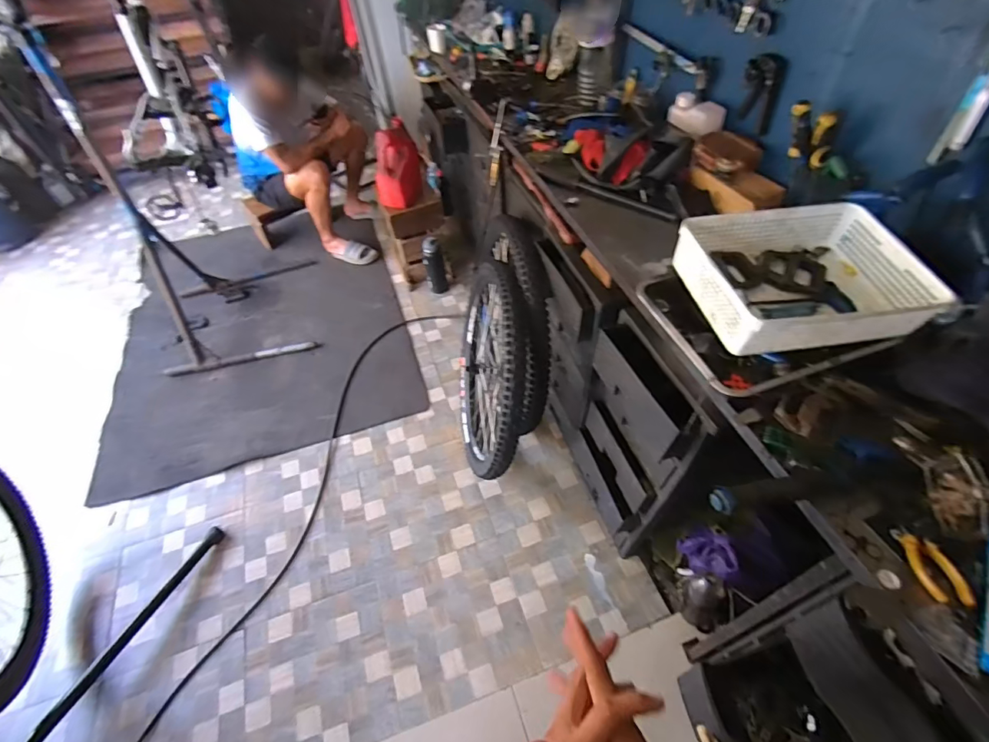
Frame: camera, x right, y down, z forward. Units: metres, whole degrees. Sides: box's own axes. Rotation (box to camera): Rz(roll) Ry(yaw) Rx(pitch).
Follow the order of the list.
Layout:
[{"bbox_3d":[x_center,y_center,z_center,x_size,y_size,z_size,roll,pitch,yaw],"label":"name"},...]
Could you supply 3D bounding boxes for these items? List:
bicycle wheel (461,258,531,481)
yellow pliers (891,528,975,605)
[{"bbox_3d":[-0.014,0.001,1.523,0.069,0.658,0.663,2,29,-14],"label":"bicycle wheel"},{"bbox_3d":[0.568,0.250,0.601,0.053,0.021,0.093,1,51,5],"label":"yellow pliers"}]

